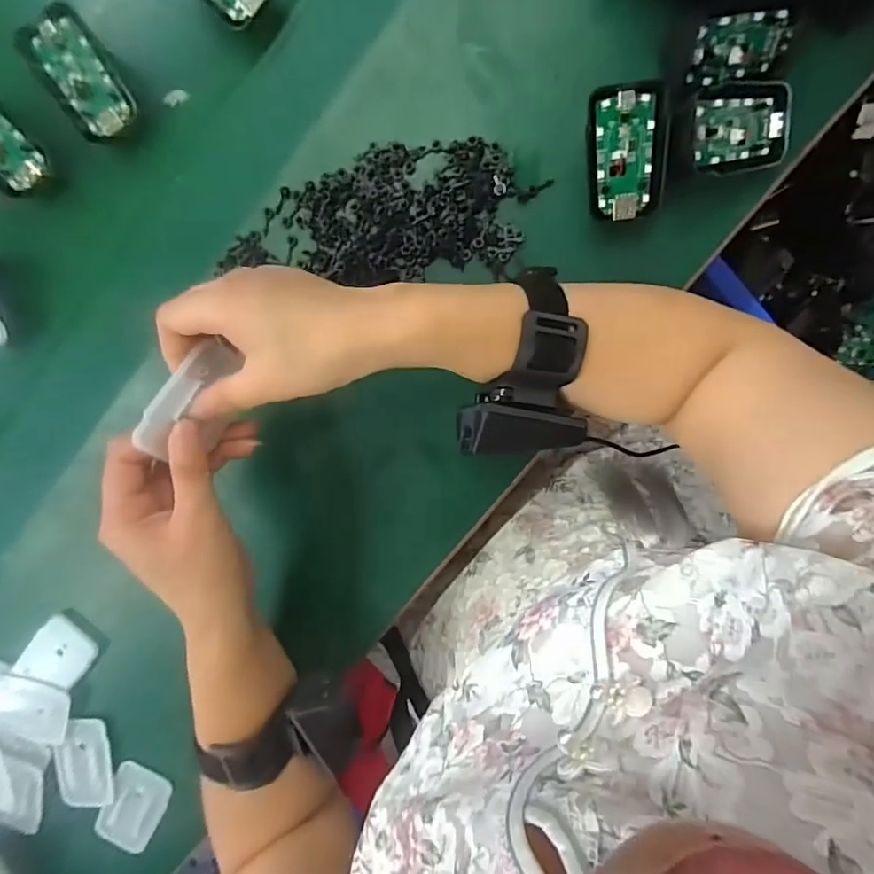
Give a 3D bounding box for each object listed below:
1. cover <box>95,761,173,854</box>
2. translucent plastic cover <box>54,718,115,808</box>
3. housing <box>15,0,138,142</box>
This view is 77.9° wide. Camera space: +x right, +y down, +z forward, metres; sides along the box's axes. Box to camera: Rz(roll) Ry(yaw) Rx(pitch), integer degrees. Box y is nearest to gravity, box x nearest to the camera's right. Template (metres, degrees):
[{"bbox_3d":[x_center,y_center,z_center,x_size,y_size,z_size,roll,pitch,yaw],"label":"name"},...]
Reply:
[{"bbox_3d":[-0.226,0.276,0.404,0.040,0.014,0.059,26,98,3],"label":"cover"},{"bbox_3d":[-0.258,0.238,0.396,0.039,0.009,0.069,1,96,6],"label":"translucent plastic cover"},{"bbox_3d":[-0.220,-0.224,0.336,0.041,0.007,0.067,-30,115,0],"label":"housing"}]

